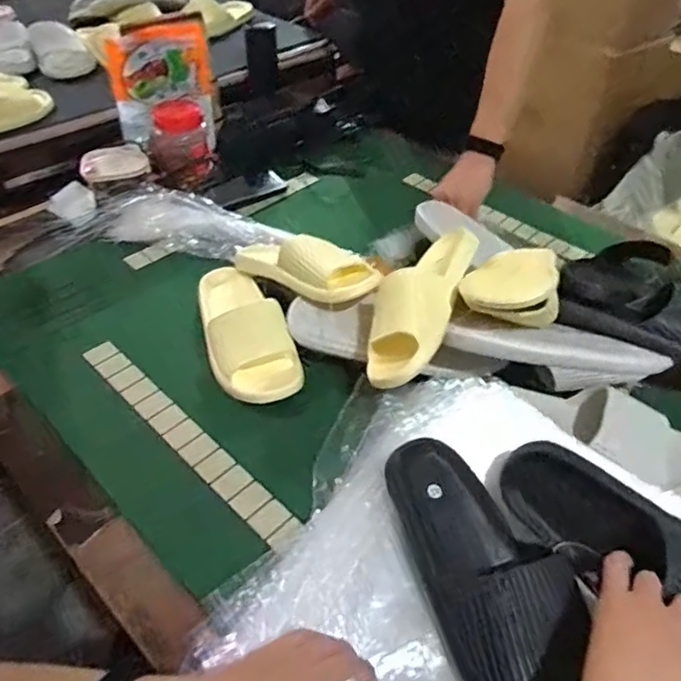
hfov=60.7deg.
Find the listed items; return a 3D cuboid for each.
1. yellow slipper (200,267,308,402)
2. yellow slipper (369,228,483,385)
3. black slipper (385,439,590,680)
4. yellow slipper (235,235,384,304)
[{"bbox_3d":[-0.131,-0.025,0.781,0.105,0.058,0.254,-13,48,-16],"label":"yellow slipper"},{"bbox_3d":[0.099,-0.050,0.682,0.078,0.078,0.237,22,62,17],"label":"yellow slipper"},{"bbox_3d":[0.127,0.193,0.503,0.099,0.058,0.259,-11,47,-14],"label":"black slipper"},{"bbox_3d":[-0.058,-0.113,0.796,0.246,0.064,0.083,15,44,38],"label":"yellow slipper"}]

